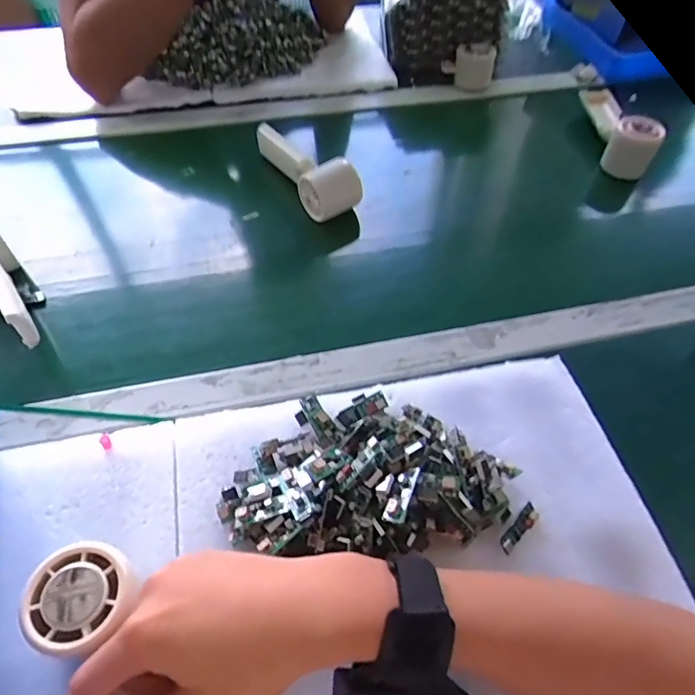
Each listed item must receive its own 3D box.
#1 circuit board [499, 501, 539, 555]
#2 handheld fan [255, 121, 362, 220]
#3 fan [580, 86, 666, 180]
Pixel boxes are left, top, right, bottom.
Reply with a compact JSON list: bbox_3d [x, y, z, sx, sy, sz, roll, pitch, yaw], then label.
[{"bbox_3d":[0.120,0.123,0.342,0.043,0.006,0.010,-38,64,-25],"label":"circuit board"},{"bbox_3d":[-0.044,-0.220,0.581,0.056,0.065,0.185,-26,59,-19],"label":"handheld fan"},{"bbox_3d":[0.368,-0.307,0.680,0.068,0.067,0.163,-1,55,-3],"label":"fan"}]

